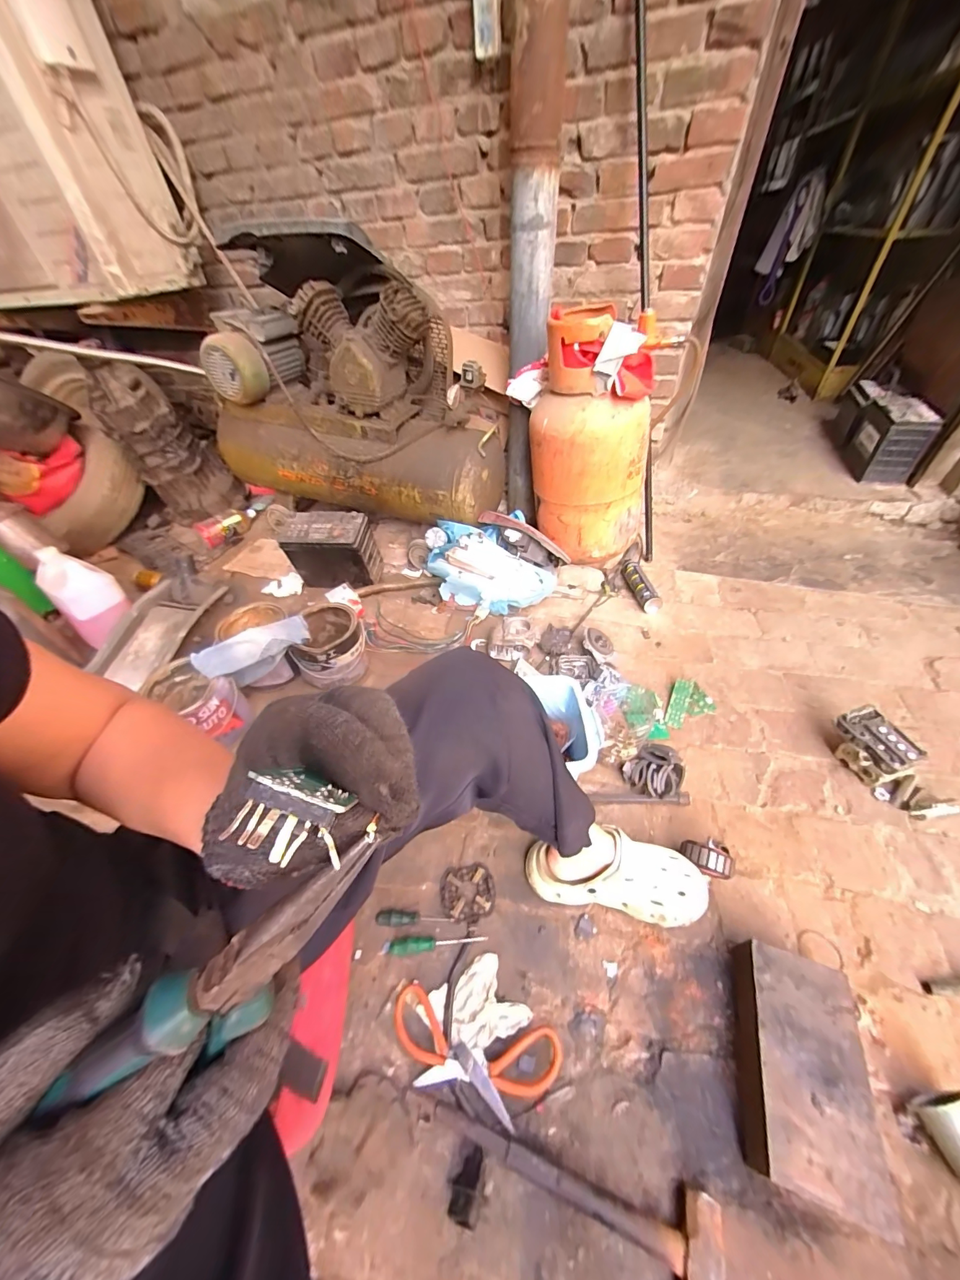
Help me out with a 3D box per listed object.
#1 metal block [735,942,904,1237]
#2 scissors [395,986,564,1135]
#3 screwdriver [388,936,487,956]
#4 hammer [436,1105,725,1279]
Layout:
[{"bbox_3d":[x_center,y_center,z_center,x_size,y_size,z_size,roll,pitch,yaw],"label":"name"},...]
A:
[{"bbox_3d":[0.390,0.515,0.502,0.122,0.062,0.219,13,47,16],"label":"metal block"},{"bbox_3d":[-0.013,0.541,0.538,0.225,0.035,0.094,8,46,12],"label":"scissors"},{"bbox_3d":[-0.065,0.458,0.625,0.148,0.016,0.023,-5,45,-1],"label":"screwdriver"},{"bbox_3d":[0.091,0.604,0.450,0.315,0.041,0.098,12,47,15],"label":"hammer"}]

